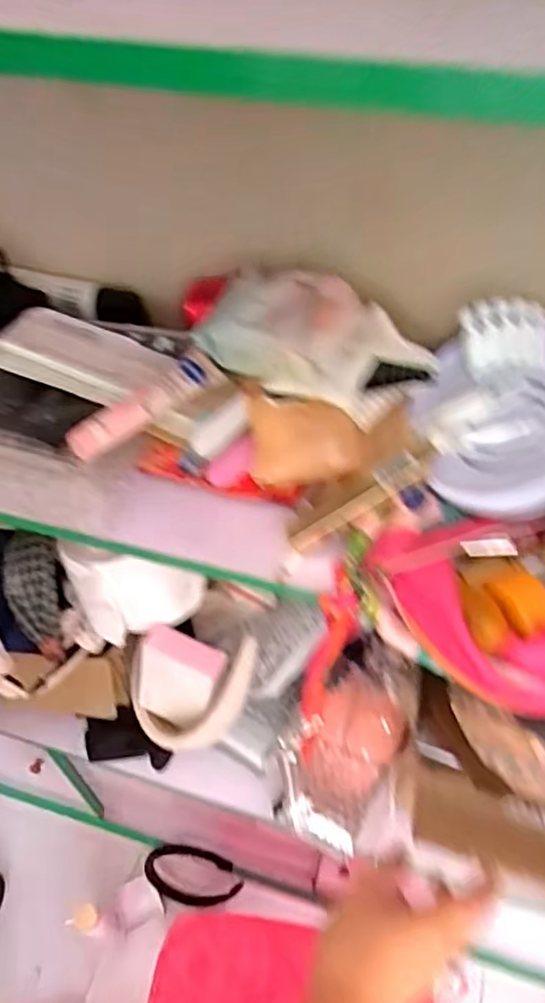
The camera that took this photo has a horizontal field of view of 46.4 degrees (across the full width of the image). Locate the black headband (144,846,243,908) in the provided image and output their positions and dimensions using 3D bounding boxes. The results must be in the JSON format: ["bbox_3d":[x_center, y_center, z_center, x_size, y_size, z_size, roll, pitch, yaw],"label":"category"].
[{"bbox_3d":[-0.130,0.609,1.028,0.160,0.096,0.011,15,8,10],"label":"black headband"}]

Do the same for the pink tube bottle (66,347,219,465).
[{"bbox_3d":[-0.093,-0.073,0.465,0.027,0.020,0.128,31,57,24],"label":"pink tube bottle"}]

